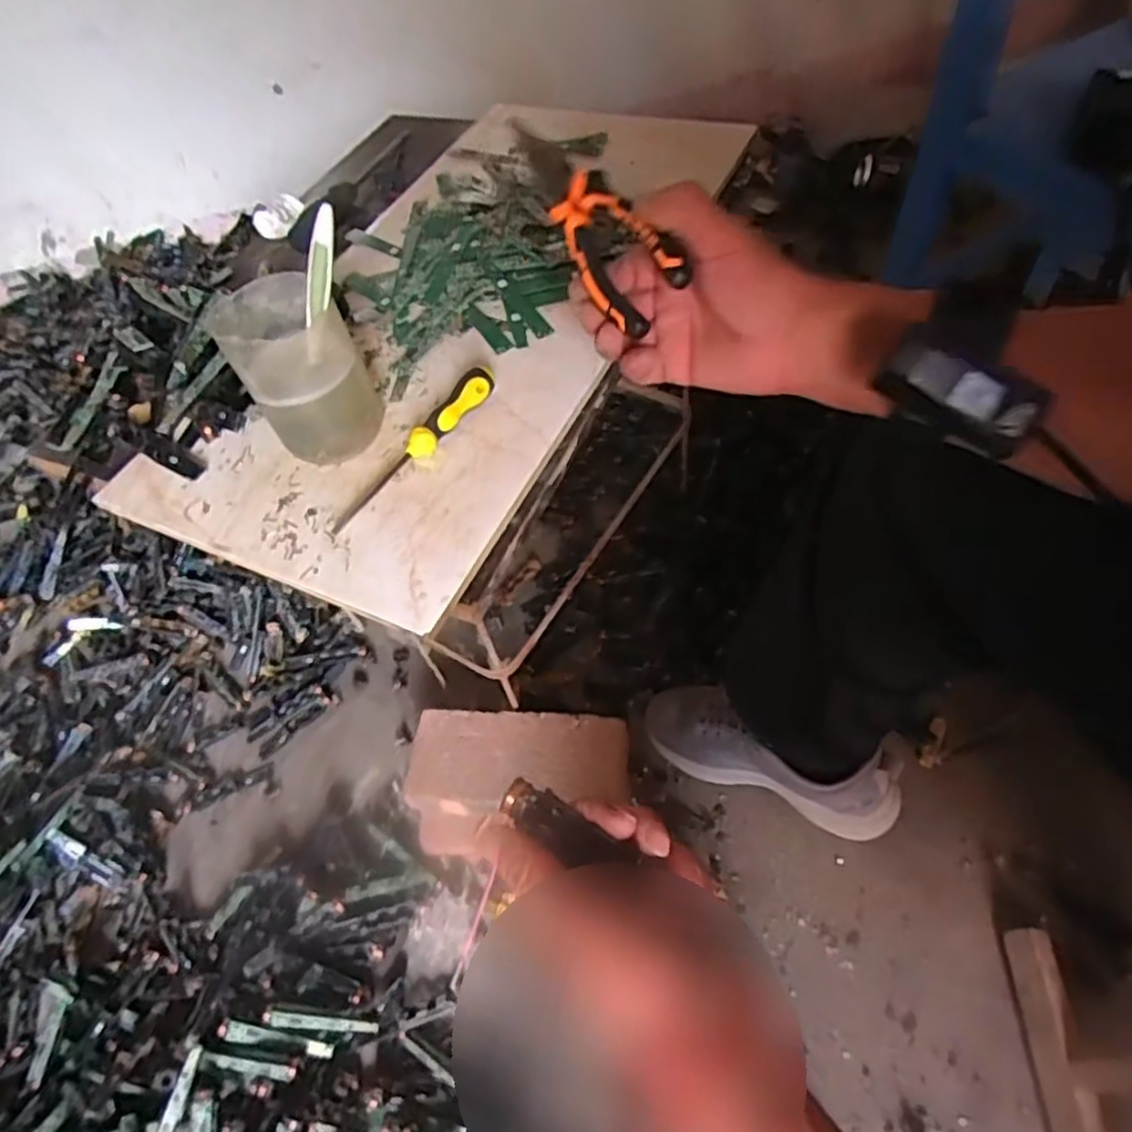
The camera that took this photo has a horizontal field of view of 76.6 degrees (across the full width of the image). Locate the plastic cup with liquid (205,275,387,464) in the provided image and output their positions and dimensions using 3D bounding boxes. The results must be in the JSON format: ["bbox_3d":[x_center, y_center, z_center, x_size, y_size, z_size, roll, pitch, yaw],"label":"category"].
[{"bbox_3d":[-0.178,-0.132,0.486,0.077,0.103,0.076,-5,54,7],"label":"plastic cup with liquid"}]

